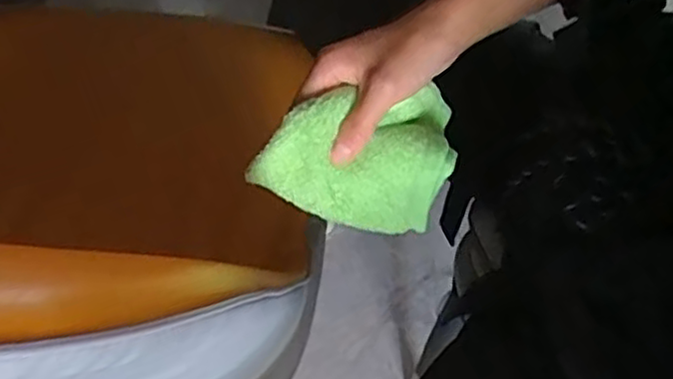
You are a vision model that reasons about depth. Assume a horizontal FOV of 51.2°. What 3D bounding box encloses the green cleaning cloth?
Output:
[{"bbox_3d":[0.017,-0.033,0.473,0.120,0.048,0.113,25,98,-16],"label":"green cleaning cloth"}]

